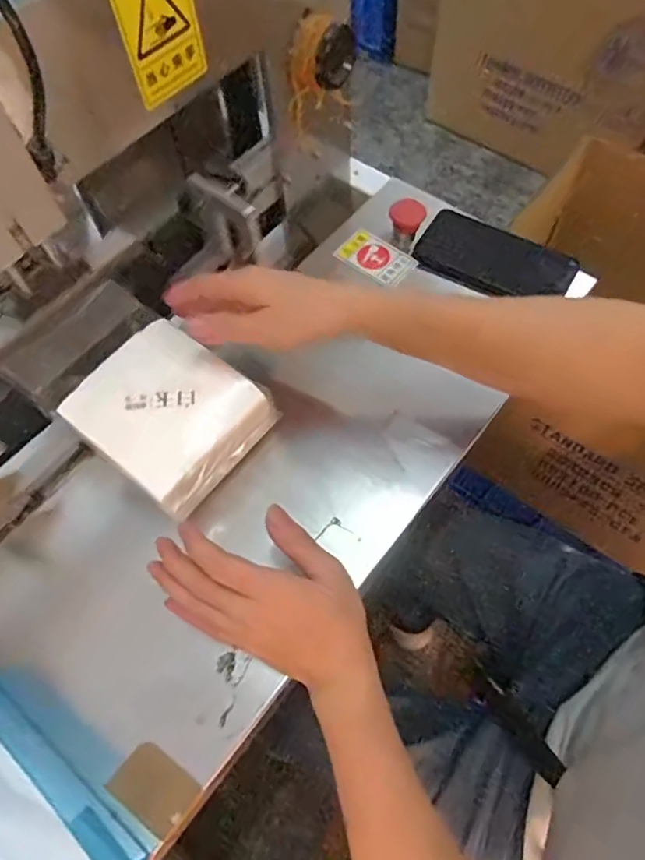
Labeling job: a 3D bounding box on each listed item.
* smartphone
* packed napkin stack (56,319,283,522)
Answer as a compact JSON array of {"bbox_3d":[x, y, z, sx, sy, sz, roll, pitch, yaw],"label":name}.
[{"bbox_3d":[0.178,-0.177,0.594,0.158,0.018,0.084,31,69,16],"label":"smartphone"},{"bbox_3d":[-0.121,-0.011,0.445,0.131,0.038,0.125,34,70,18],"label":"packed napkin stack"}]

